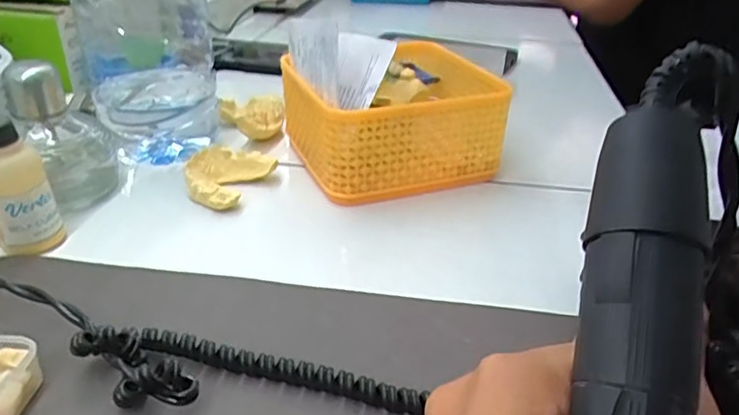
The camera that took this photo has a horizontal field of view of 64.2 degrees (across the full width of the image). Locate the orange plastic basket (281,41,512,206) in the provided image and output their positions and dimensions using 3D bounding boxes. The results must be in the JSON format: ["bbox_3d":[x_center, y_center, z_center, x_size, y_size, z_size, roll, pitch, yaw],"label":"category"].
[{"bbox_3d":[0.013,-0.067,0.428,0.130,0.064,0.129,-11,31,-20],"label":"orange plastic basket"}]

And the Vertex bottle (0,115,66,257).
[{"bbox_3d":[-0.186,-0.009,0.310,0.032,0.071,0.027,-21,36,-33],"label":"Vertex bottle"}]

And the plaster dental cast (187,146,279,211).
[{"bbox_3d":[-0.095,-0.022,0.387,0.048,0.020,0.055,14,32,22],"label":"plaster dental cast"}]

